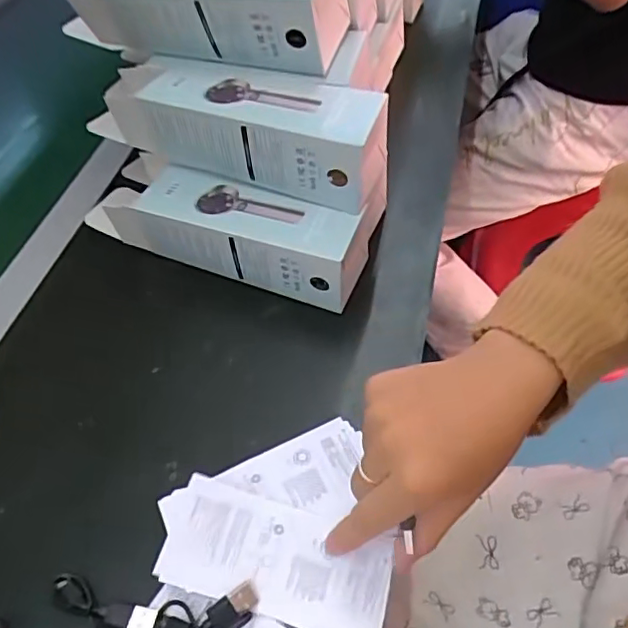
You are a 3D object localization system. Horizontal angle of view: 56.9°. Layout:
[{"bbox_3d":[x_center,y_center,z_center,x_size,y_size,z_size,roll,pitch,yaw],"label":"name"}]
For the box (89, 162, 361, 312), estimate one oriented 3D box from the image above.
[{"bbox_3d":[-0.072,-0.067,0.443,0.221,0.067,0.062,17,55,16],"label":"box"}]

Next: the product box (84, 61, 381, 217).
[{"bbox_3d":[-0.059,-0.138,0.420,0.212,0.067,0.073,15,54,18],"label":"product box"}]

